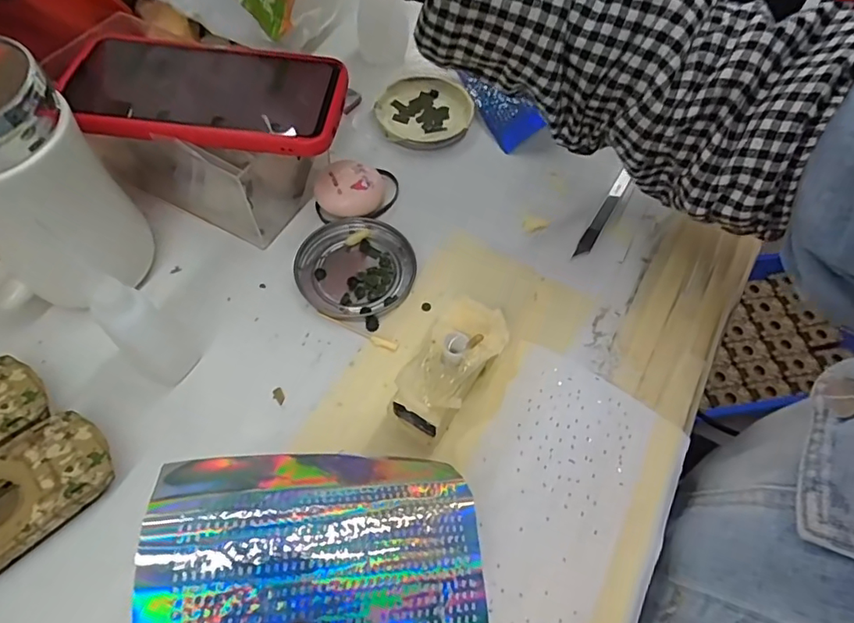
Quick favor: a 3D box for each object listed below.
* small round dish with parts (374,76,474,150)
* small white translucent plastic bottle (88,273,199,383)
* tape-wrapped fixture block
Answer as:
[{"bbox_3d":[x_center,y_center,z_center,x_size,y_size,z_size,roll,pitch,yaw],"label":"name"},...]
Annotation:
[{"bbox_3d":[-0.002,-0.165,0.430,0.078,0.012,0.080,2,61,-3],"label":"small round dish with parts"},{"bbox_3d":[-0.151,0.014,0.279,0.024,0.076,0.027,27,62,11],"label":"small white translucent plastic bottle"},{"bbox_3d":[0.014,0.032,0.298,0.045,0.042,0.084,28,63,11],"label":"tape-wrapped fixture block"}]

